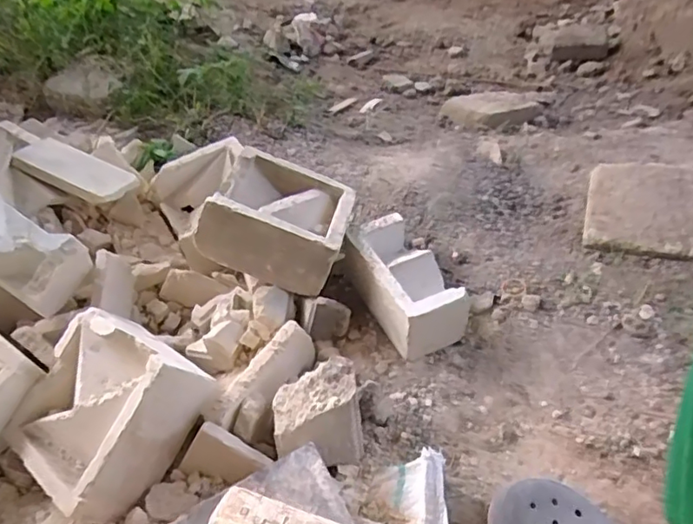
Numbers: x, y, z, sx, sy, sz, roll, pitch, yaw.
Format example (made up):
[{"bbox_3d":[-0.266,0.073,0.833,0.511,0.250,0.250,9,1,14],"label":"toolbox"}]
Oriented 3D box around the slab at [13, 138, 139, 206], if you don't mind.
[{"bbox_3d":[-0.475,-0.161,1.032,0.189,0.024,0.098,24,42,2],"label":"slab"}]

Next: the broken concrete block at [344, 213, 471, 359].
[{"bbox_3d":[0.085,0.031,0.881,0.108,0.103,0.198,-25,49,-17],"label":"broken concrete block"}]

